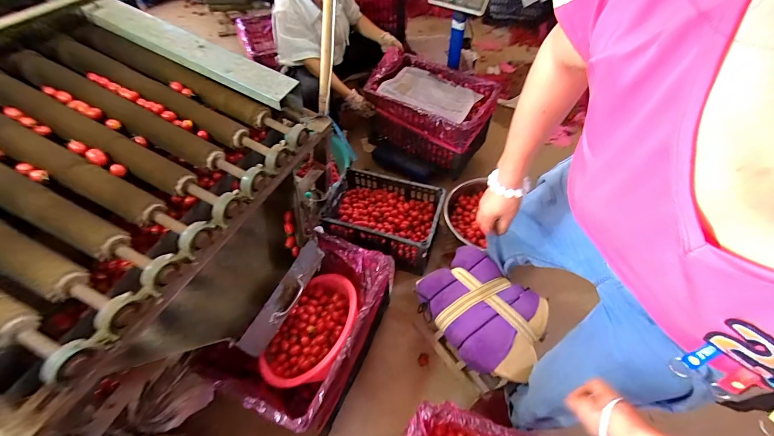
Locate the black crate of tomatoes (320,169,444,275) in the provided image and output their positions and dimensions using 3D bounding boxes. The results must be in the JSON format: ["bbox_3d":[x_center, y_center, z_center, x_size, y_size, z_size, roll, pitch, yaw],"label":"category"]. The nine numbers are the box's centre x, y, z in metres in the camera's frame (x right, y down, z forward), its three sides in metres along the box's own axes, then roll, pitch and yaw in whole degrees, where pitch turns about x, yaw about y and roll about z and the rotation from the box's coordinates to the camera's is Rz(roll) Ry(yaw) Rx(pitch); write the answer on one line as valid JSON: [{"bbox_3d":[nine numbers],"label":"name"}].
[{"bbox_3d":[-0.013,-0.003,1.309,0.418,0.189,0.288,14,55,11],"label":"black crate of tomatoes"}]

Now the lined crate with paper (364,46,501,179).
[{"bbox_3d":[0.193,-0.470,1.489,0.517,0.290,0.358,30,59,21],"label":"lined crate with paper"}]

